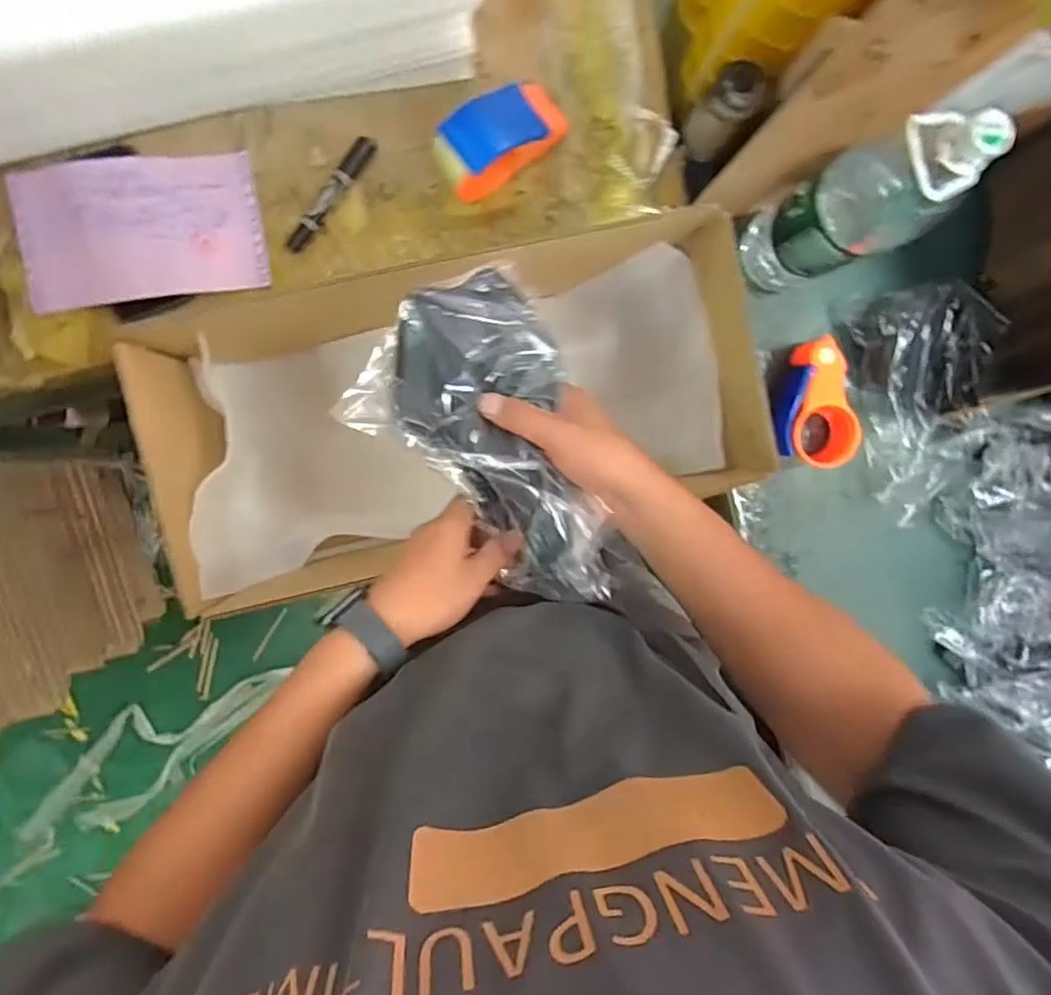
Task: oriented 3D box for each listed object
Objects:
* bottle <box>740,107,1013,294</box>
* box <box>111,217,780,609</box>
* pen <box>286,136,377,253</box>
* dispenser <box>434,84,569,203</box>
[{"bbox_3d":[0.343,-0.299,0.635,0.106,0.325,0.104,-20,97,-2],"label":"bottle"},{"bbox_3d":[-0.069,-0.094,0.698,0.585,0.254,0.274,-14,97,-3],"label":"box"},{"bbox_3d":[-0.208,-0.322,0.653,0.020,0.019,0.141,37,92,-7],"label":"pen"},{"bbox_3d":[-0.029,-0.369,0.634,0.144,0.078,0.074,-37,98,0],"label":"dispenser"}]

